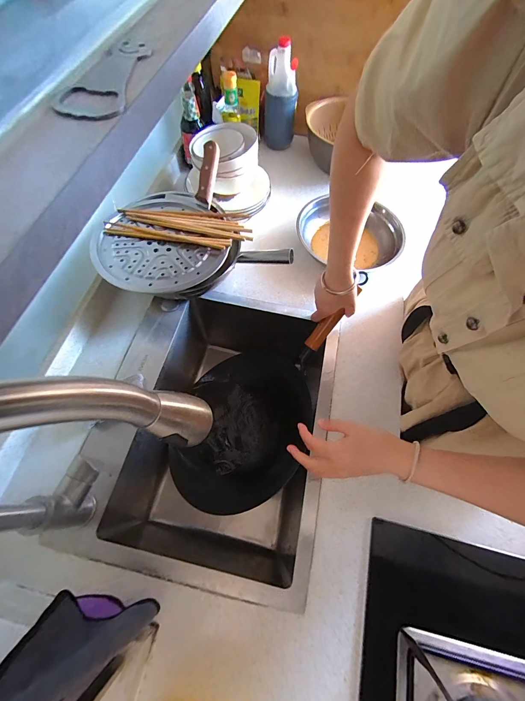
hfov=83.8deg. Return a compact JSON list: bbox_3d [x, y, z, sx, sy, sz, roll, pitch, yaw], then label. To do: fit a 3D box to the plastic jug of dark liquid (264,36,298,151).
[{"bbox_3d":[0.047,-0.640,0.753,0.082,0.208,0.066,5,65,0],"label":"plastic jug of dark liquid"}]

